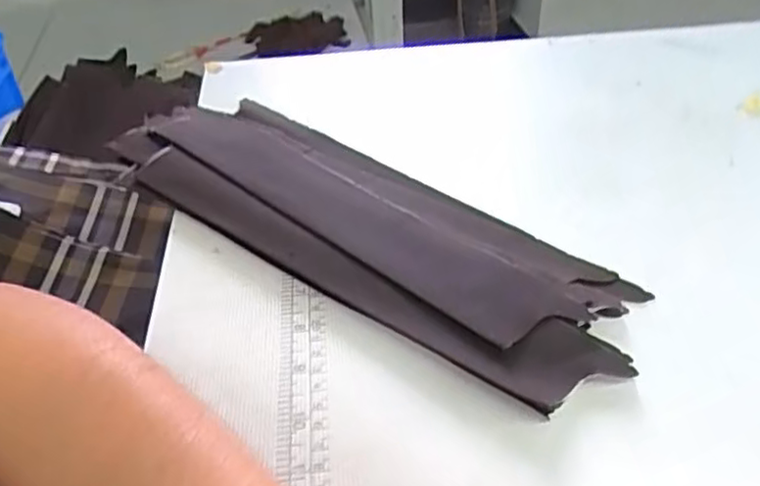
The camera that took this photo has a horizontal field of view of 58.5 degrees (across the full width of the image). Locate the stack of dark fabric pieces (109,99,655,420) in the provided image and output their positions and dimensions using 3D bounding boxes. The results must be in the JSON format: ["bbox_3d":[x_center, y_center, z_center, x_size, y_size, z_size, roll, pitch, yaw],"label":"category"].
[{"bbox_3d":[-0.016,-0.017,0.389,0.330,0.024,0.117,26,49,30],"label":"stack of dark fabric pieces"}]

